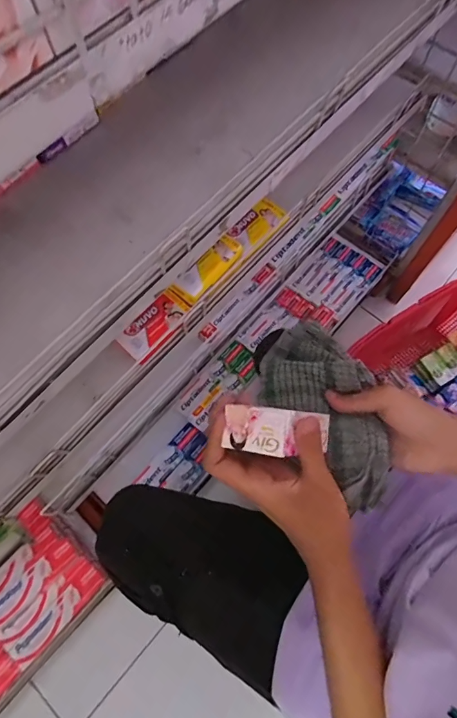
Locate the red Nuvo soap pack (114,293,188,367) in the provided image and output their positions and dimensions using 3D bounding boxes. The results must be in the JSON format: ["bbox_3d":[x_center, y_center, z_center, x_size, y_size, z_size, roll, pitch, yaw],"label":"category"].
[{"bbox_3d":[-0.094,-0.038,0.494,0.046,0.025,0.083,45,80,2],"label":"red Nuvo soap pack"}]

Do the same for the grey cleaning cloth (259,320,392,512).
[{"bbox_3d":[0.093,0.047,0.380,0.088,0.042,0.179,-24,61,-7],"label":"grey cleaning cloth"}]

